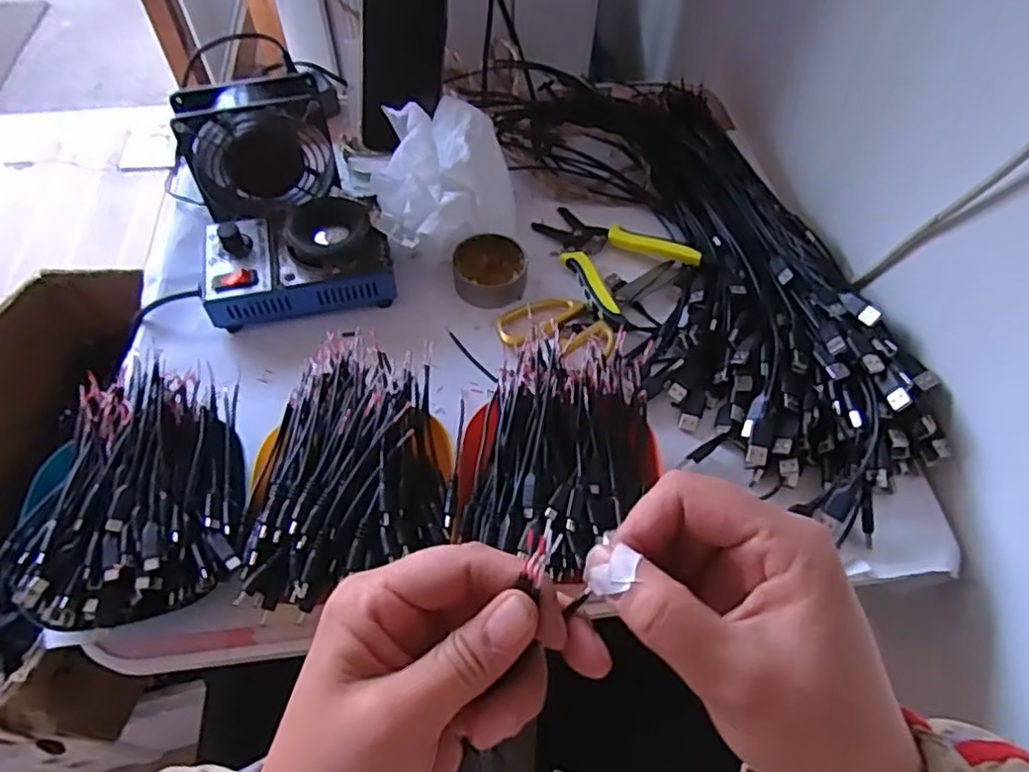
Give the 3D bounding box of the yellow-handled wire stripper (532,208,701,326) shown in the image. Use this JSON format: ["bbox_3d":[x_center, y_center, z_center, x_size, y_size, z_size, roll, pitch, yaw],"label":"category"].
[{"bbox_3d":[0.075,-0.122,0.590,0.115,0.020,0.142,-38,65,-23],"label":"yellow-handled wire stripper"}]

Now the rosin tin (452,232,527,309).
[{"bbox_3d":[-0.021,-0.103,0.581,0.061,0.025,0.065,1,57,-1],"label":"rosin tin"}]

